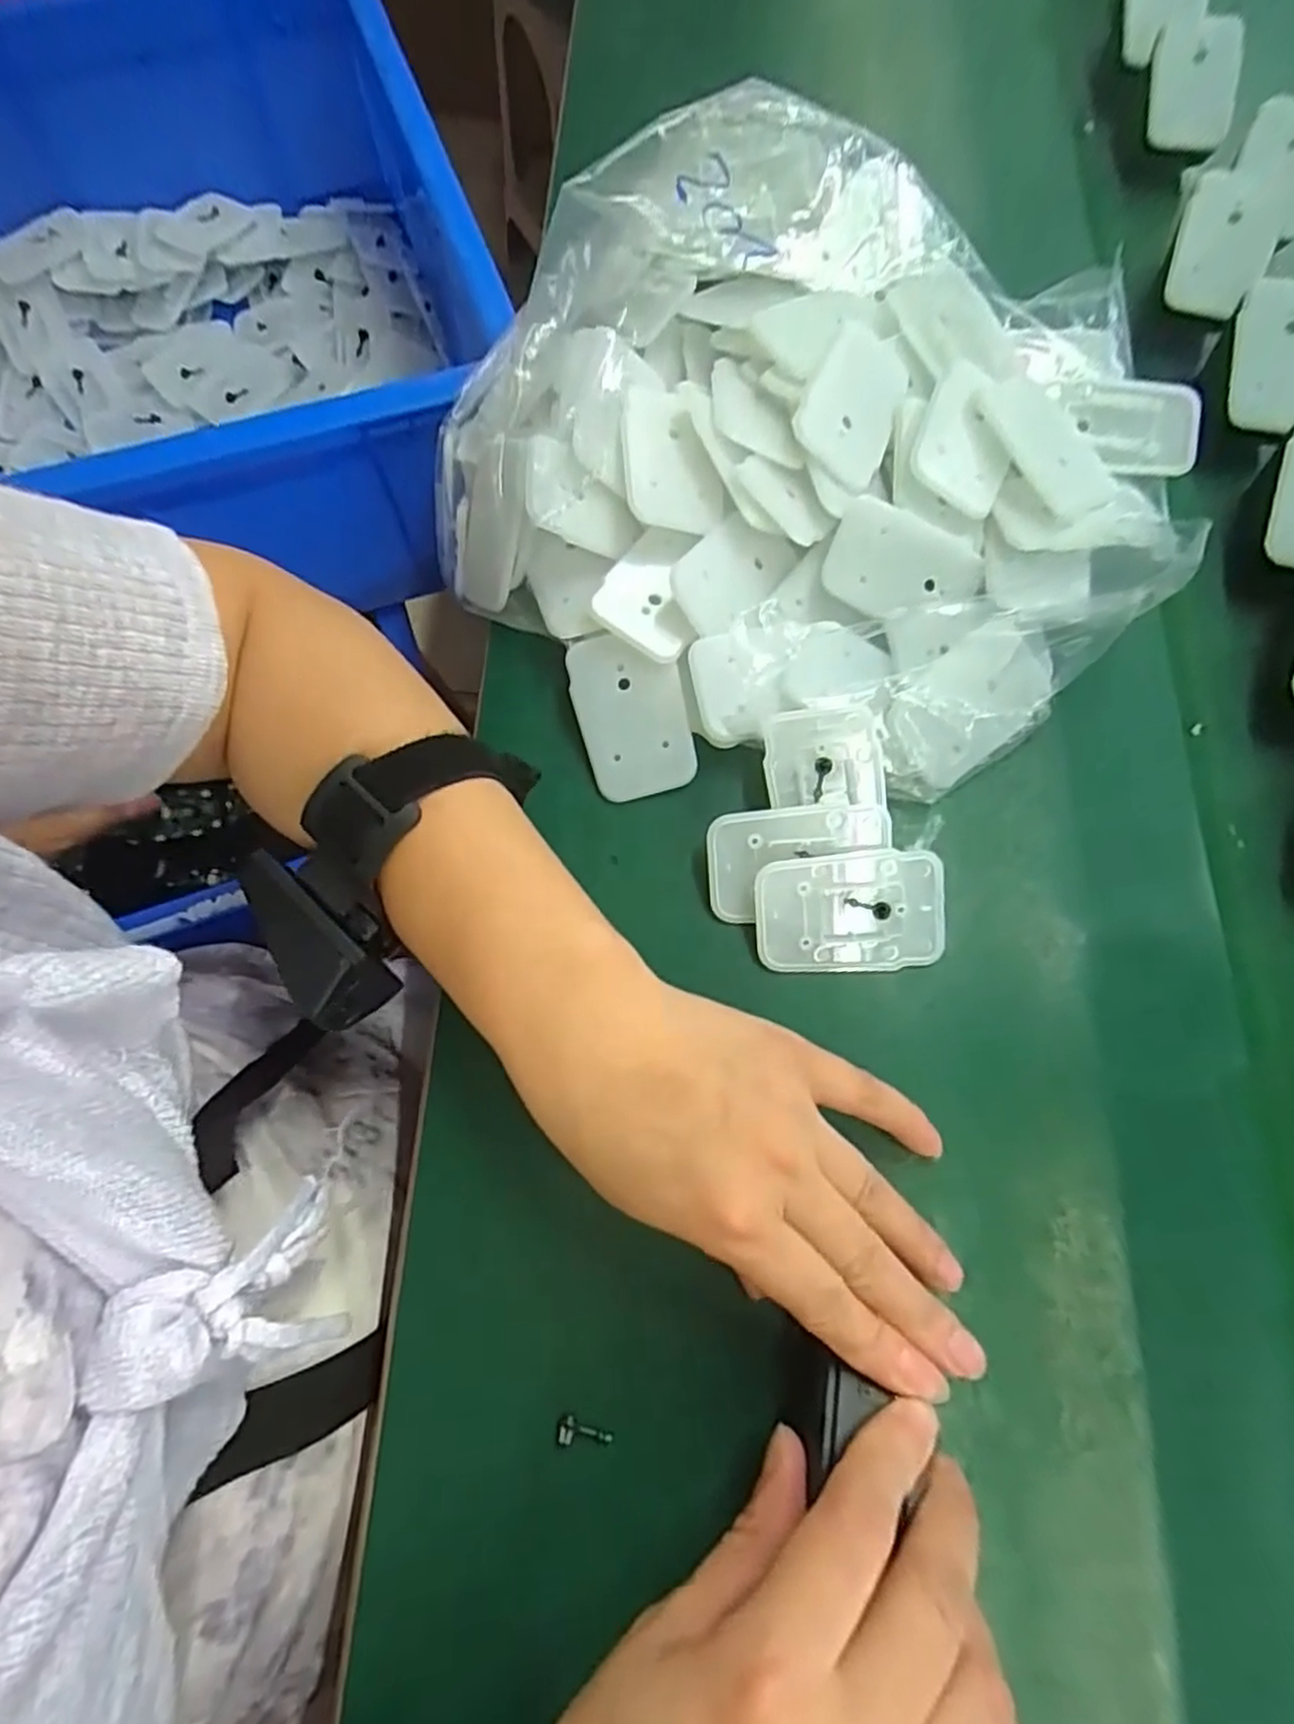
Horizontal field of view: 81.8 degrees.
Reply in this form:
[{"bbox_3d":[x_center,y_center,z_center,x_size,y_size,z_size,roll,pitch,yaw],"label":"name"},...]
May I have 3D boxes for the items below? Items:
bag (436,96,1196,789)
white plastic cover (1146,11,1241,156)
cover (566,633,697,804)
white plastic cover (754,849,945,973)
[{"bbox_3d":[0.066,-0.179,0.310,0.292,0.074,0.301,-31,74,-9],"label":"bag"},{"bbox_3d":[0.290,-0.412,0.396,0.043,0.005,0.059,4,103,5],"label":"white plastic cover"},{"bbox_3d":[-0.006,-0.061,0.309,0.045,0.004,0.067,-12,90,9],"label":"cover"},{"bbox_3d":[0.076,0.019,0.281,0.068,0.004,0.044,-3,96,3],"label":"white plastic cover"}]

